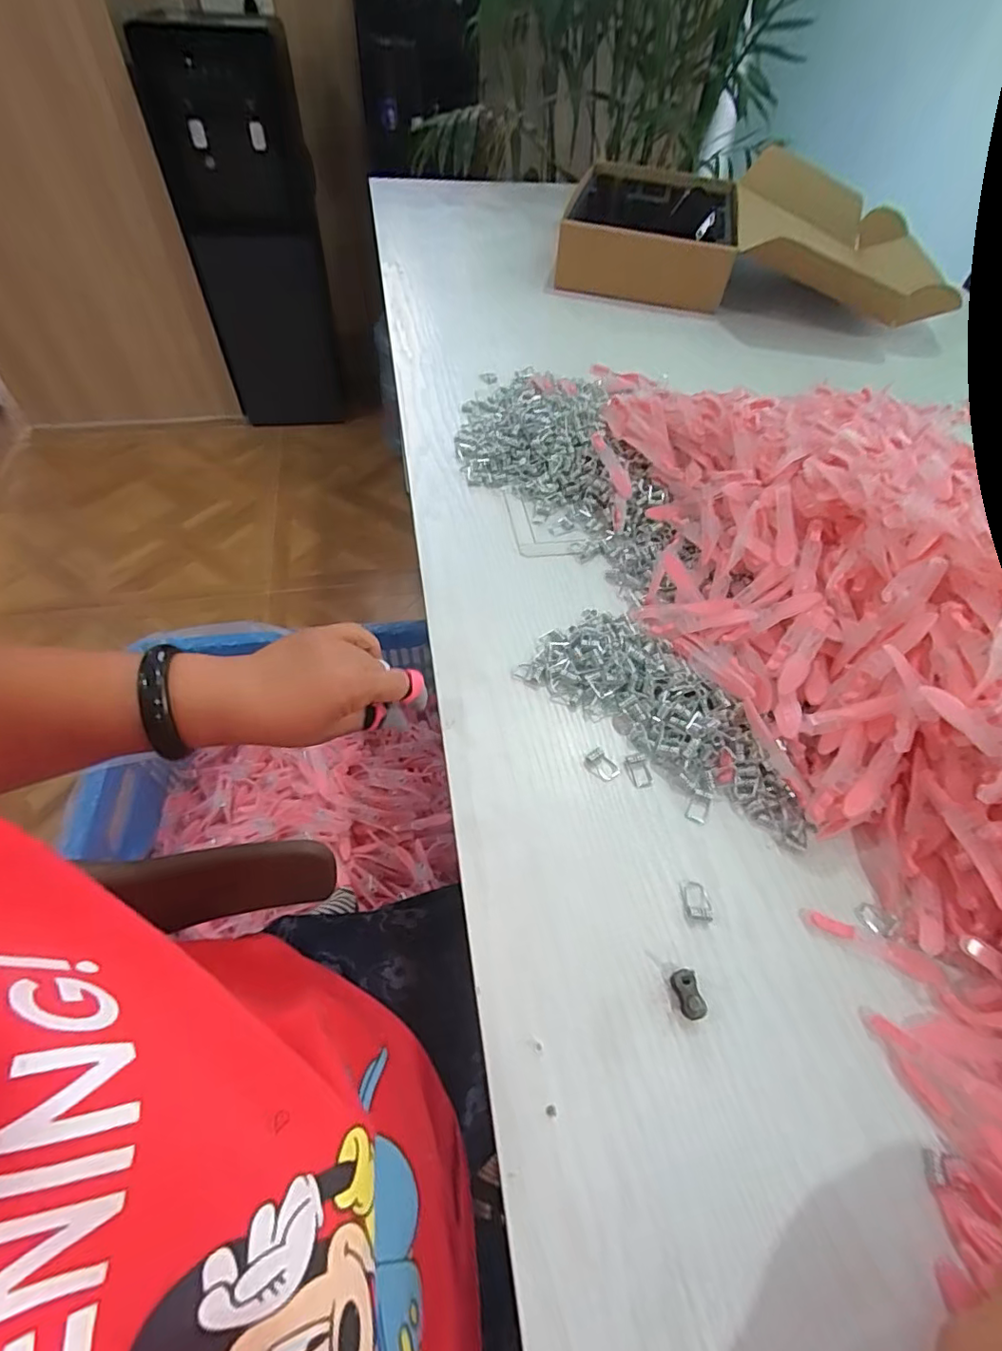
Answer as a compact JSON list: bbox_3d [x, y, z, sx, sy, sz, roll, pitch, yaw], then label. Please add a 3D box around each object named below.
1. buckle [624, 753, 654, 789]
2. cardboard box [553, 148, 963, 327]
[{"bbox_3d":[0.095,0.065,0.385,0.016,0.004,0.024,-8,54,-9],"label":"buckle"},{"bbox_3d":[0.454,-0.774,0.968,0.627,0.106,0.461,15,55,7],"label":"cardboard box"}]

